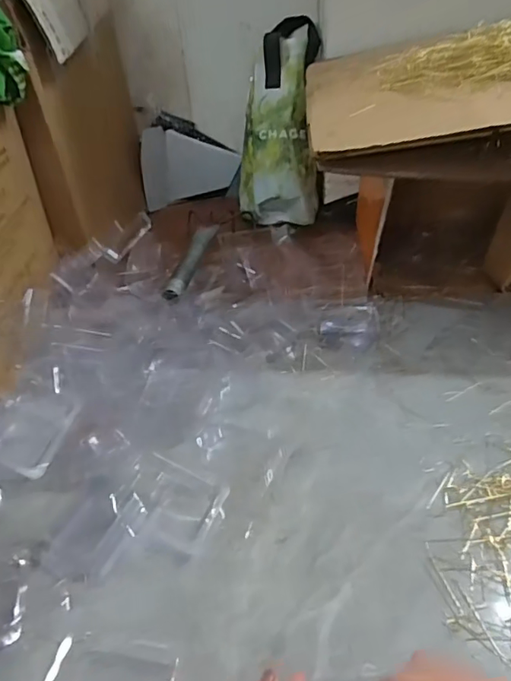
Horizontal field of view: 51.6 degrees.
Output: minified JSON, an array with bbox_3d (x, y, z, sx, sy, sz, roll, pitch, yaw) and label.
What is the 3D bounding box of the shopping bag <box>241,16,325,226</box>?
[{"bbox_3d":[0.047,-0.357,0.868,0.130,0.319,0.088,3,14,4],"label":"shopping bag"}]

